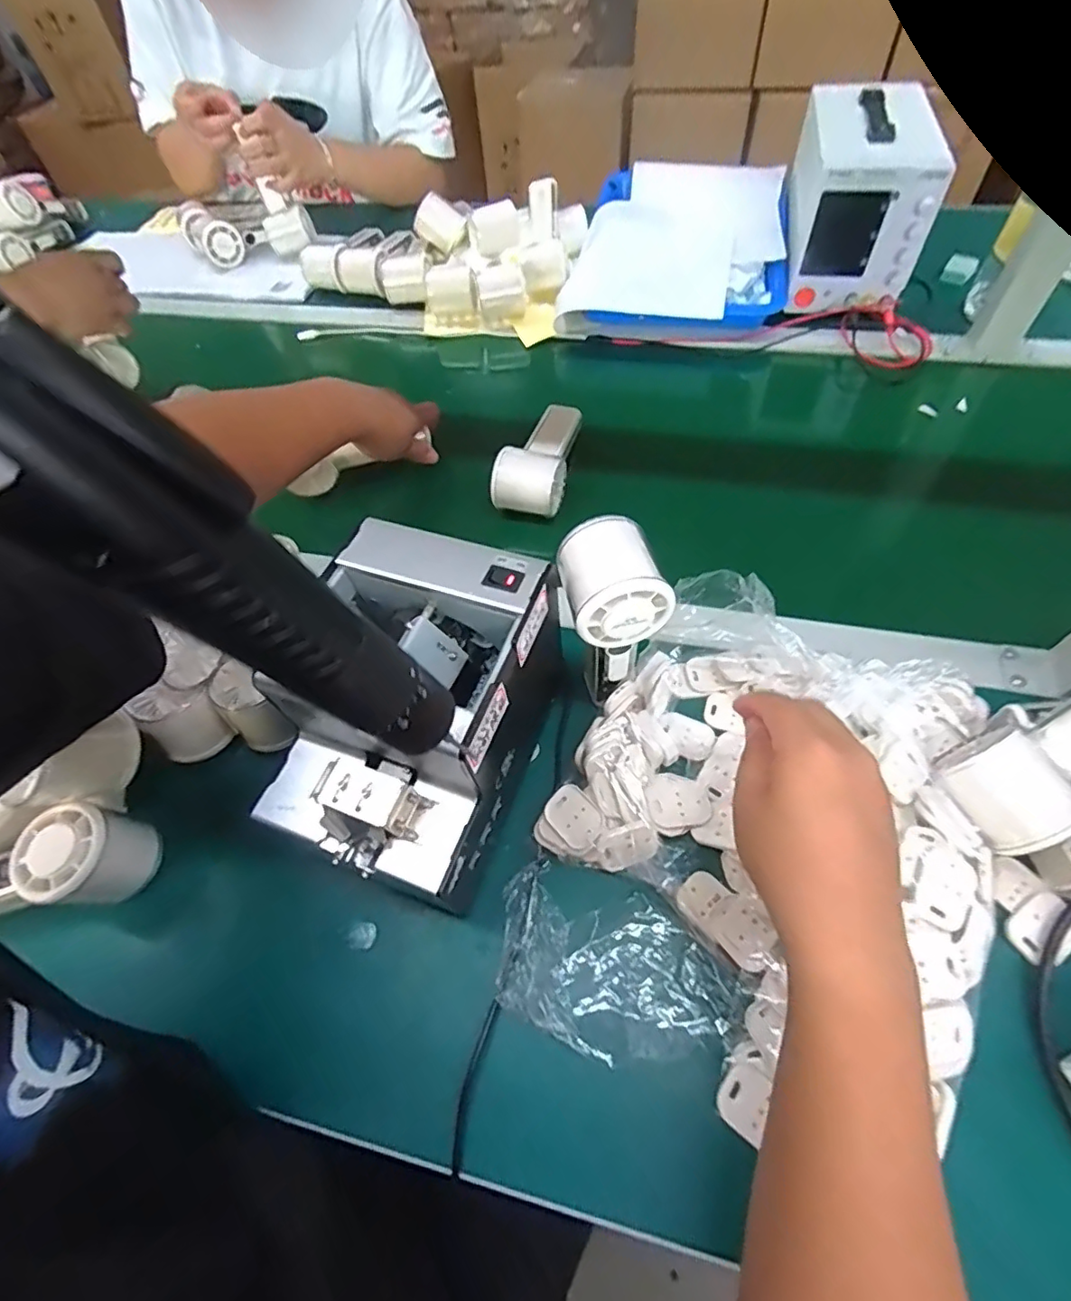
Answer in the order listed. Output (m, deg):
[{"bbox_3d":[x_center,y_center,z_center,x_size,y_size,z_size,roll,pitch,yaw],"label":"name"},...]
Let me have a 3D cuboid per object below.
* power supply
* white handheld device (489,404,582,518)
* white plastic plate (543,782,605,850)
[{"bbox_3d":[0.372,-0.524,0.683,0.125,0.154,0.221,7,58,10],"label":"power supply"},{"bbox_3d":[0.000,-0.180,0.544,0.066,0.053,0.089,11,59,12],"label":"white handheld device"},{"bbox_3d":[0.026,0.109,0.379,0.030,0.004,0.038,-41,77,-8],"label":"white plastic plate"}]

